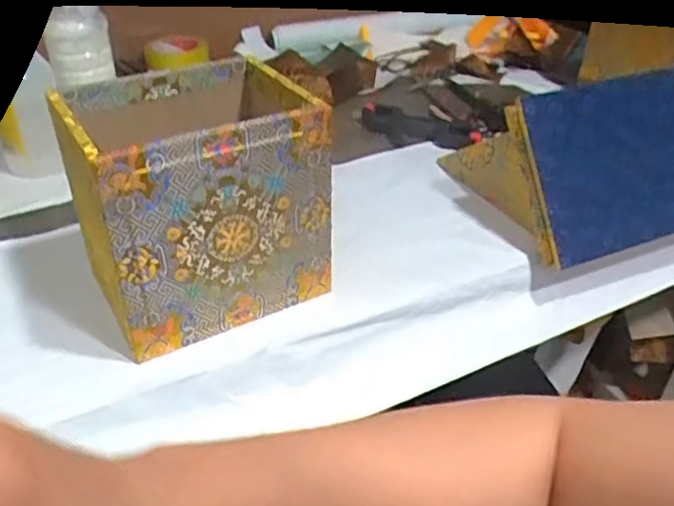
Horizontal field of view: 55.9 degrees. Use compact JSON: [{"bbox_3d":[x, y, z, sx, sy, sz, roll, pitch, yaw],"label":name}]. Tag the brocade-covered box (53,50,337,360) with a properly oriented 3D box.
[{"bbox_3d":[-0.122,-0.044,0.555,0.181,0.196,0.162,-20,43,-26],"label":"brocade-covered box"}]

